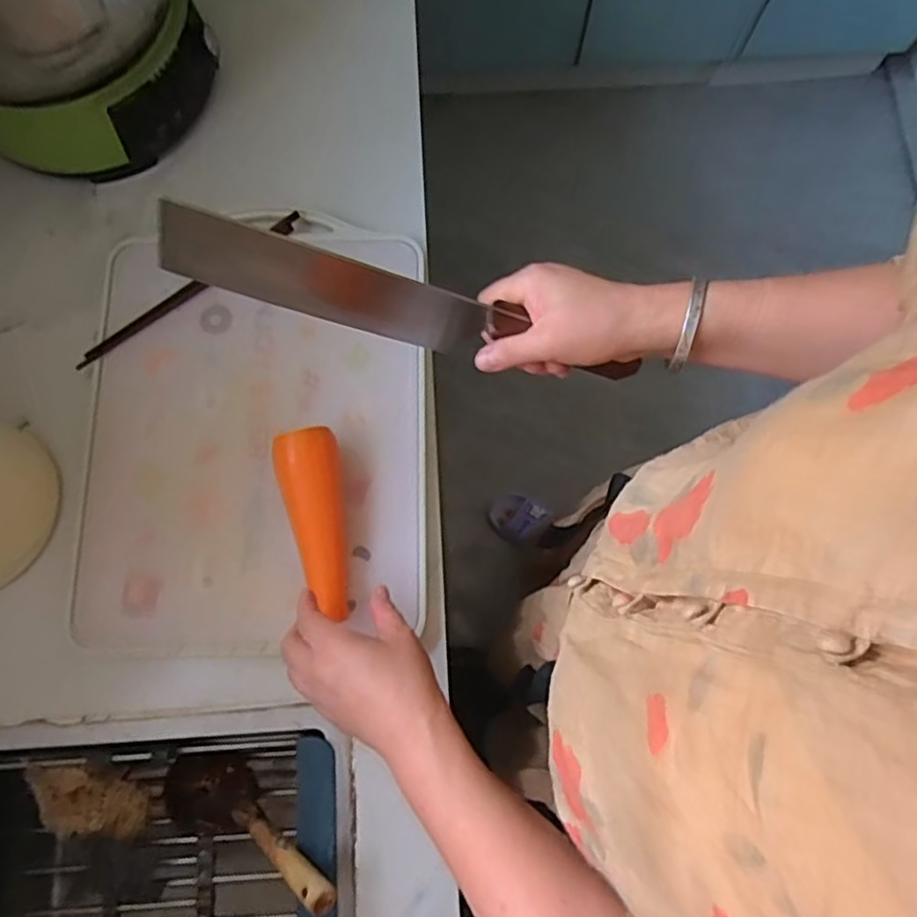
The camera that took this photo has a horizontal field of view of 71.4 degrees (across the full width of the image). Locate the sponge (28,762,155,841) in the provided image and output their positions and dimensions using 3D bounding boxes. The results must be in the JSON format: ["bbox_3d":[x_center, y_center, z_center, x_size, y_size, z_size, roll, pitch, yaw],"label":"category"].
[{"bbox_3d":[-0.330,0.305,0.568,0.109,0.027,0.052,28,78,-11],"label":"sponge"}]

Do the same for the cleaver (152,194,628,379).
[{"bbox_3d":[-0.029,-0.094,0.432,0.318,0.109,0.012,13,76,-20],"label":"cleaver"}]

